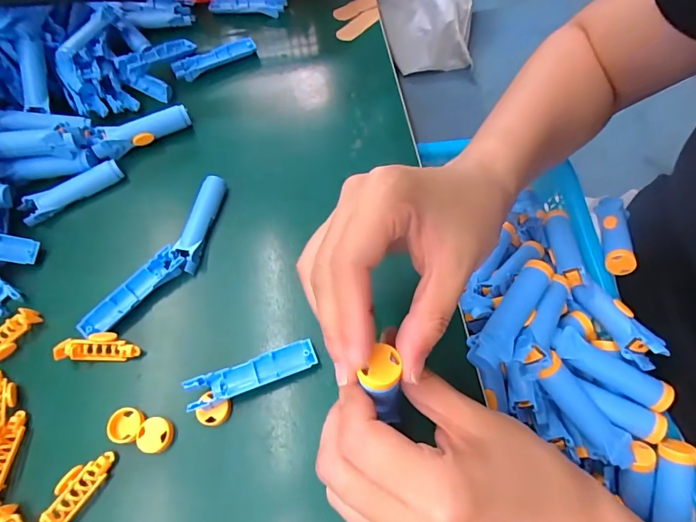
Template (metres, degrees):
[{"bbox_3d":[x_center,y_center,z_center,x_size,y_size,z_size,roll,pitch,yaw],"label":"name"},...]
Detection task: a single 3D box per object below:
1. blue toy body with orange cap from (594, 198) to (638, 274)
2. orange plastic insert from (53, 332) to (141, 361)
[{"bbox_3d":[0.210,-0.024,0.325,0.021,0.019,0.081,17,47,8],"label":"blue toy body with orange cap"},{"bbox_3d":[-0.157,0.054,0.261,0.048,0.009,0.015,-3,64,4],"label":"orange plastic insert"}]

